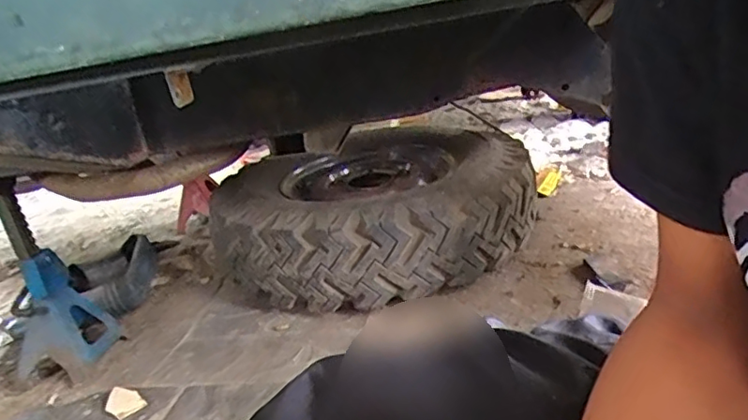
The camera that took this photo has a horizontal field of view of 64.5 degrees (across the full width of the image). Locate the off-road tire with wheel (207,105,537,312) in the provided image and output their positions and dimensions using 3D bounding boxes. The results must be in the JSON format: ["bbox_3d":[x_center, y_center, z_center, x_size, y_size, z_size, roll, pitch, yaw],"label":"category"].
[{"bbox_3d":[-0.007,-0.009,1.396,0.695,0.232,0.575,-9,19,2],"label":"off-road tire with wheel"}]

